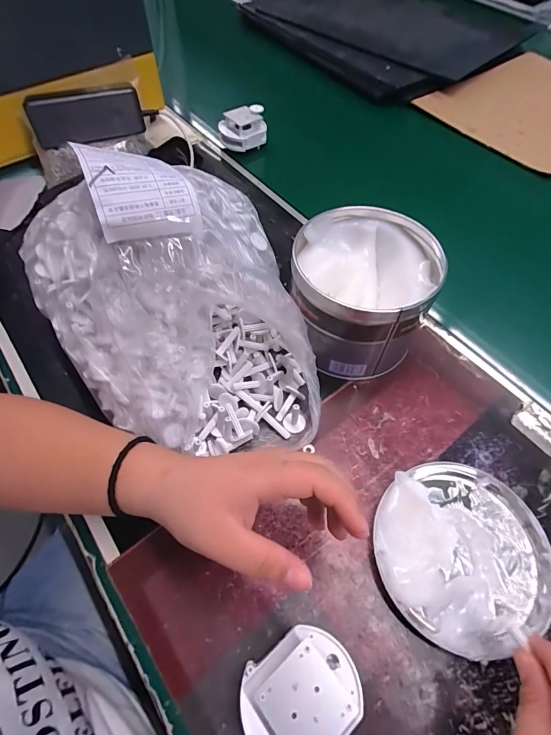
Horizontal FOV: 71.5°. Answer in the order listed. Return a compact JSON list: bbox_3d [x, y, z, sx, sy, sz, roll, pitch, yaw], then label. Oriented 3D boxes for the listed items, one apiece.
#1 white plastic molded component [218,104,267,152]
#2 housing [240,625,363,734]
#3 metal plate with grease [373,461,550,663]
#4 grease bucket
[{"bbox_3d":[-0.049,-0.360,0.571,0.058,0.045,0.056,-28,63,-17],"label":"white plastic molded component"},{"bbox_3d":[0.015,0.198,0.230,0.060,0.046,0.070,40,66,21],"label":"housing"},{"bbox_3d":[0.141,0.133,0.283,0.125,0.031,0.128,0,58,-1],"label":"metal plate with grease"},{"bbox_3d":[0.081,-0.068,0.362,0.125,0.100,0.126,0,58,-1],"label":"grease bucket"}]

